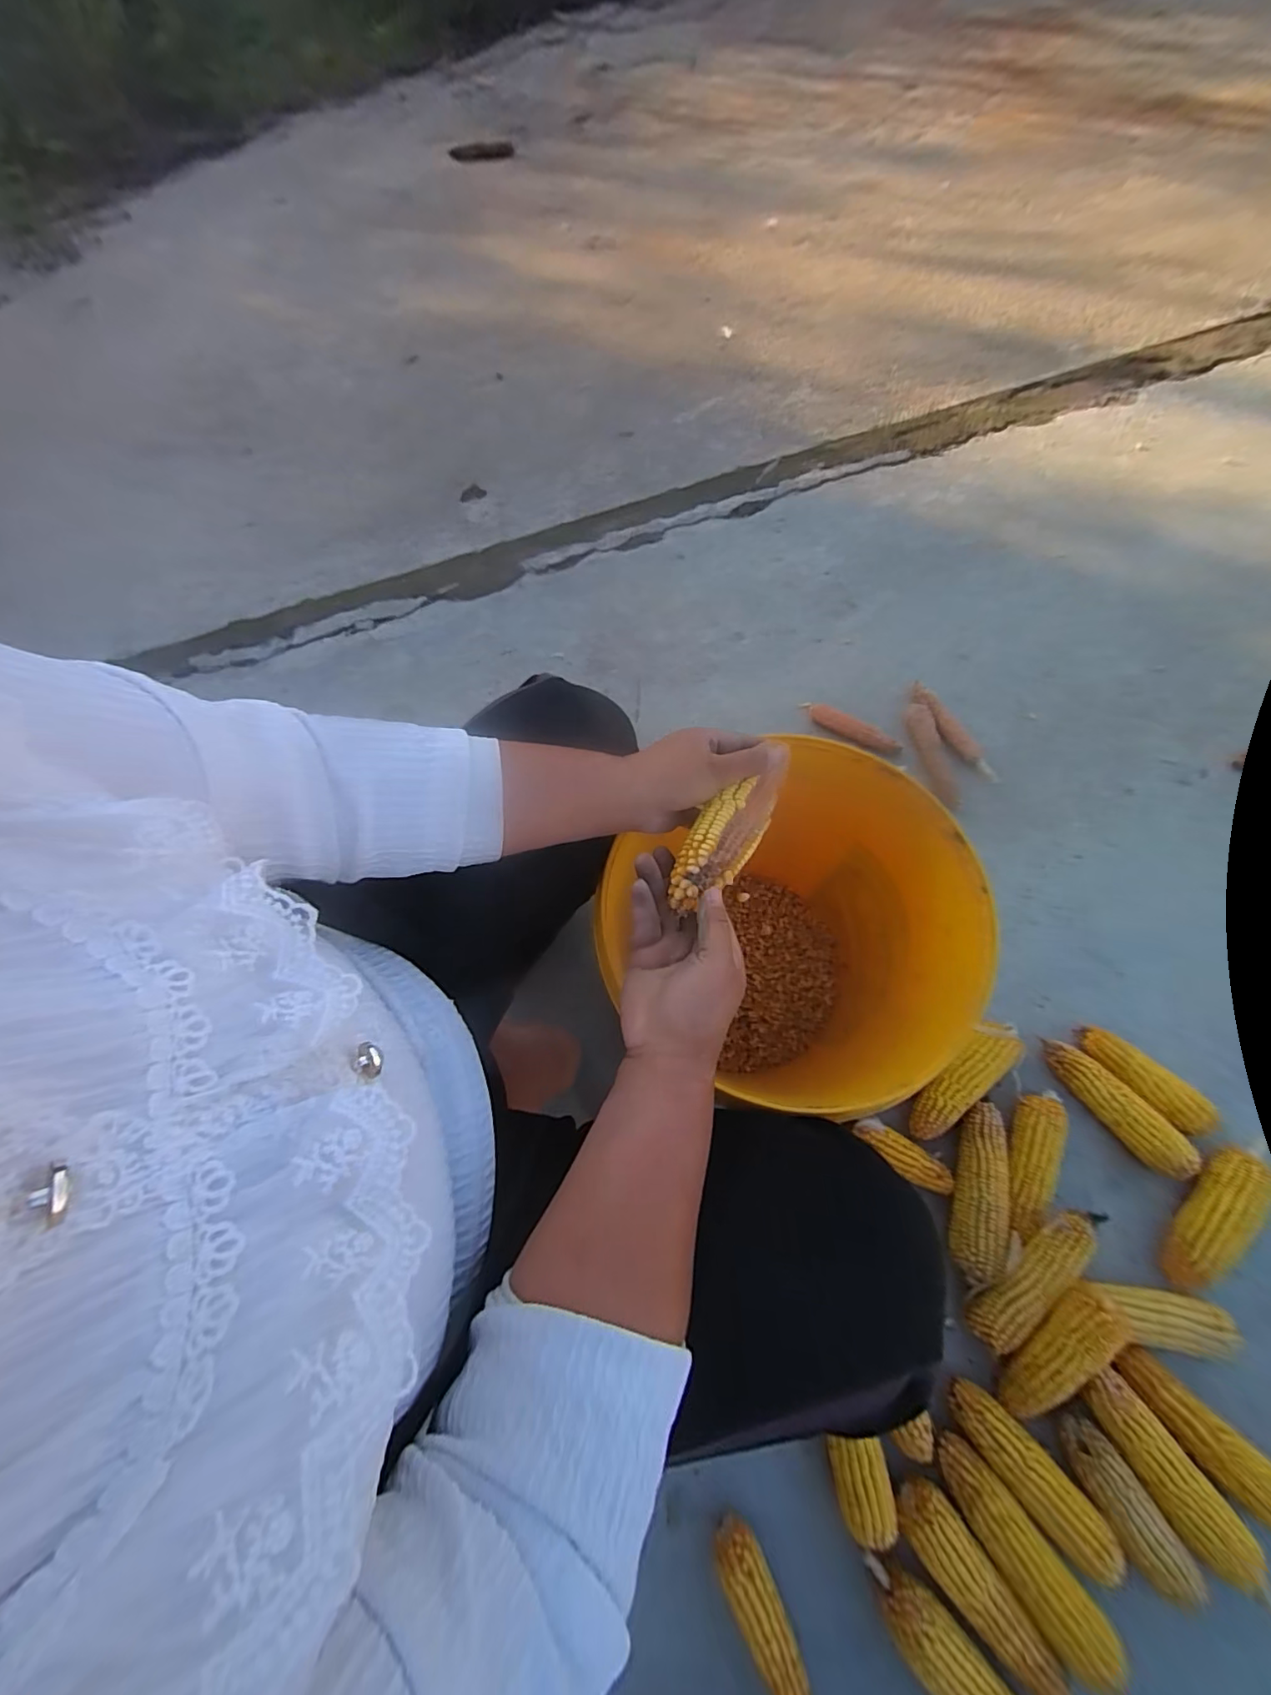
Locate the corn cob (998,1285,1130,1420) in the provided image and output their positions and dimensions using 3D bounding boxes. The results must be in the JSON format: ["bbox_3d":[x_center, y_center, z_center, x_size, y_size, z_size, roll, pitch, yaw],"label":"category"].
[{"bbox_3d":[0.426,0.513,0.538,0.049,0.047,0.151,36,100,16],"label":"corn cob"}]

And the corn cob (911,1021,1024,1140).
[{"bbox_3d":[0.396,0.282,0.655,0.175,0.050,0.057,-37,72,-10],"label":"corn cob"}]

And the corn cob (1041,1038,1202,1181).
[{"bbox_3d":[0.572,0.307,0.642,0.050,0.037,0.180,-38,72,-11],"label":"corn cob"}]

